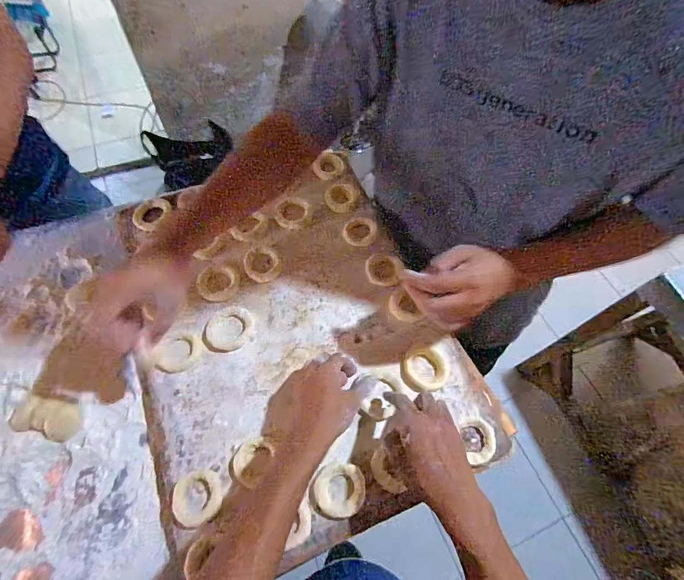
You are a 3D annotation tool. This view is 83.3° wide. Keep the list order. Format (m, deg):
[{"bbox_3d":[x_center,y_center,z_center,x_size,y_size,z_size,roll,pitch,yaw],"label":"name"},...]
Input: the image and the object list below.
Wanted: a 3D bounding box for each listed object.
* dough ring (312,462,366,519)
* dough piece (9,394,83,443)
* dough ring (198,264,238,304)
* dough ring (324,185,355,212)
[{"bbox_3d":[-0.003,0.239,0.460,0.060,0.012,0.057,0,64,1],"label":"dough ring"},{"bbox_3d":[-0.377,0.164,0.495,0.074,0.024,0.047,14,65,8],"label":"dough piece"},{"bbox_3d":[-0.189,-0.011,0.589,0.060,0.005,0.065,0,64,1],"label":"dough ring"},{"bbox_3d":[-0.004,-0.156,0.656,0.050,0.009,0.052,0,64,1],"label":"dough ring"}]

